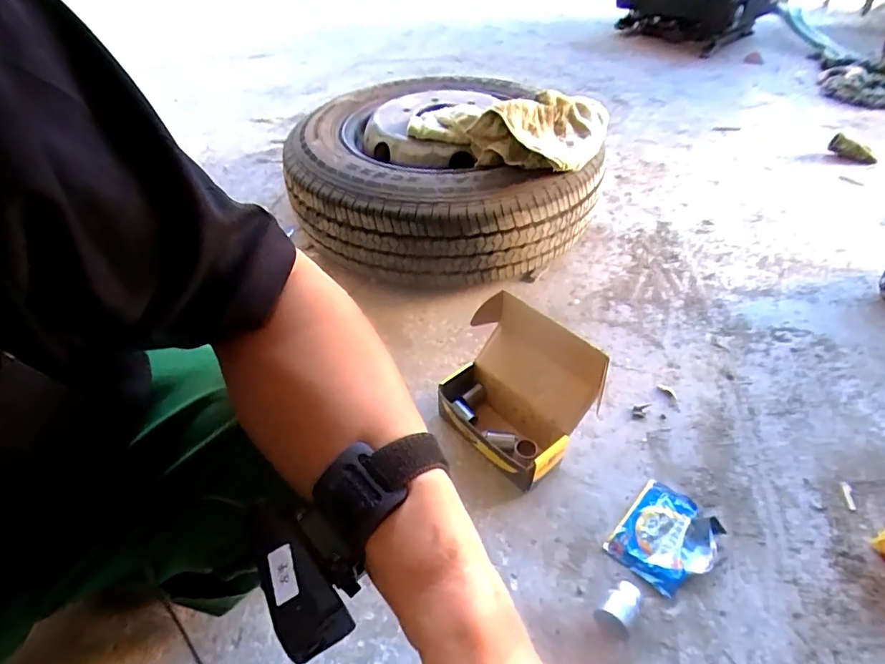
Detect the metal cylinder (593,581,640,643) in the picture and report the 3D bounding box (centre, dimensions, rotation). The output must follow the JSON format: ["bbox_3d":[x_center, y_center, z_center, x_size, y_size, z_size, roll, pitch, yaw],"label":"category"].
[{"bbox_3d":[0.186,0.294,0.515,0.034,0.031,0.055,31,53,30],"label":"metal cylinder"}]

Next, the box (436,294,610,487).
[{"bbox_3d":[0.092,0.077,0.652,0.146,0.162,0.193,-27,49,-23],"label":"box"}]

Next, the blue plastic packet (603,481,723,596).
[{"bbox_3d":[0.268,0.245,0.584,0.098,0.015,0.123,32,54,31],"label":"blue plastic packet"}]

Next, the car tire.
[{"bbox_3d":[-0.017,-0.325,0.996,0.474,0.198,0.549,-24,49,-20],"label":"car tire"}]

